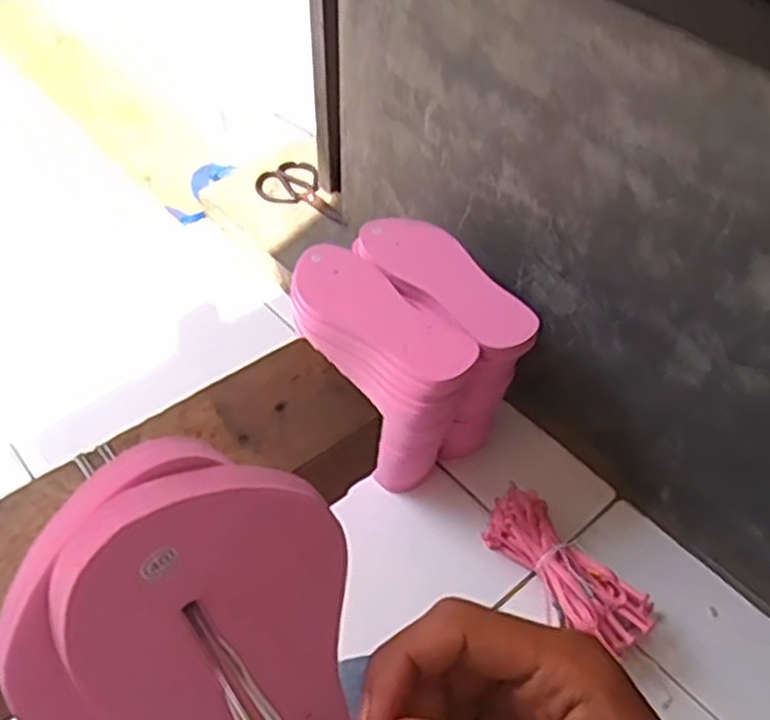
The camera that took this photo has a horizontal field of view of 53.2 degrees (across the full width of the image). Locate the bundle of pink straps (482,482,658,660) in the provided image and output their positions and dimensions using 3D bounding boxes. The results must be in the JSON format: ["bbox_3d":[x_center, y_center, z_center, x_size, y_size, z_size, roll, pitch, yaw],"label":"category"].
[{"bbox_3d":[0.186,0.230,0.828,0.092,0.061,0.206,-30,55,-25],"label":"bundle of pink straps"}]

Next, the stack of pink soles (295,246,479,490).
[{"bbox_3d":[-0.013,0.026,0.894,0.102,0.221,0.247,-33,56,-26],"label":"stack of pink soles"}]

